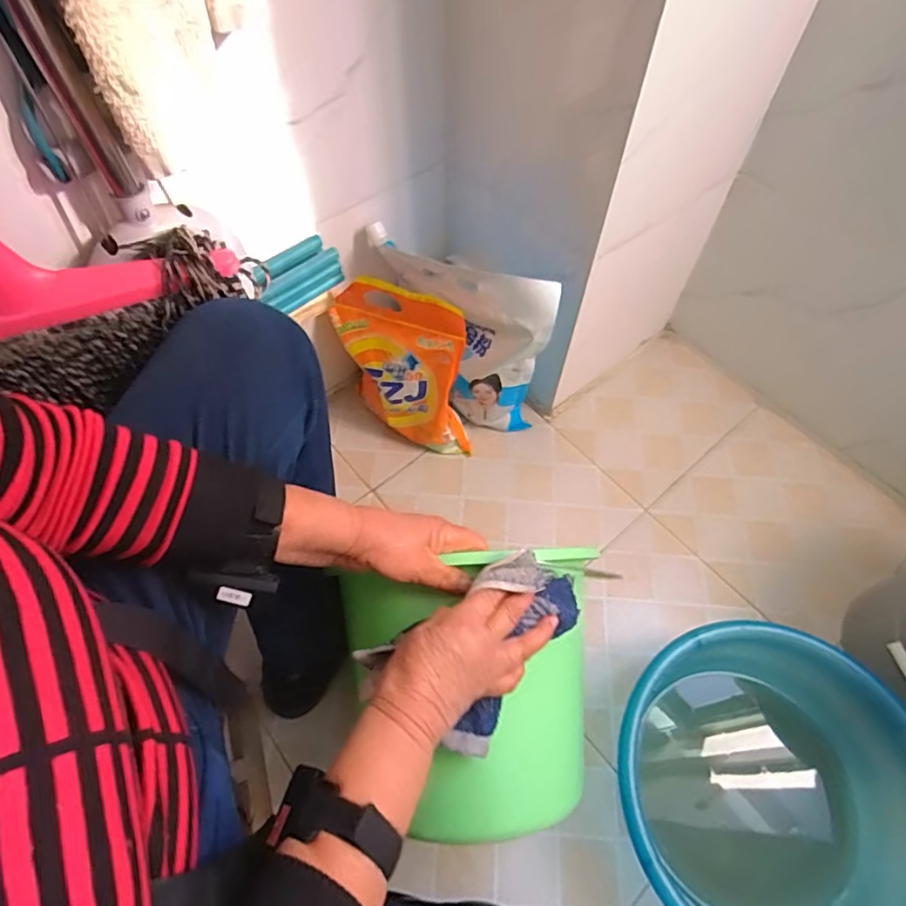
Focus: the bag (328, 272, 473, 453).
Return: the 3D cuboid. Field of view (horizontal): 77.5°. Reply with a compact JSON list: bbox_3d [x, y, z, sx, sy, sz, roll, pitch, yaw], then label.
[{"bbox_3d":[-0.073,-0.113,0.821,0.210,0.275,0.071,22,62,13],"label":"bag"}]

